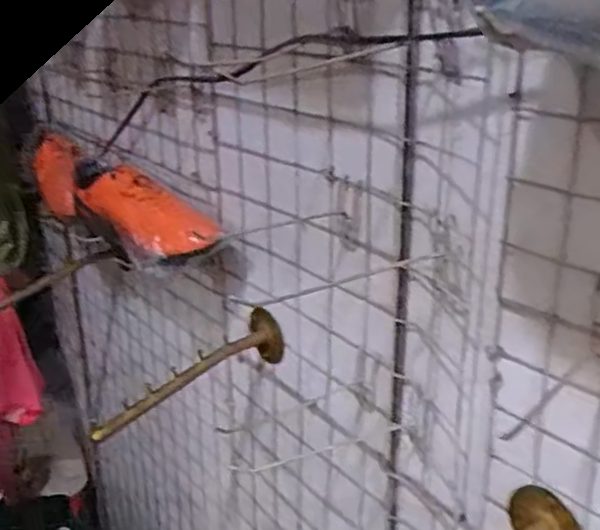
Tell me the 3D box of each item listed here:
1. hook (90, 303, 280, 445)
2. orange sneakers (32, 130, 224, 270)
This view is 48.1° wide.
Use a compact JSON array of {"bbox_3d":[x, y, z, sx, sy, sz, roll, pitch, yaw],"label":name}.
[{"bbox_3d":[-0.137,0.130,0.817,0.253,0.078,0.054,-17,27,-33],"label":"hook"},{"bbox_3d":[-0.276,-0.096,0.927,0.081,0.095,0.466,-18,28,-36],"label":"orange sneakers"}]

